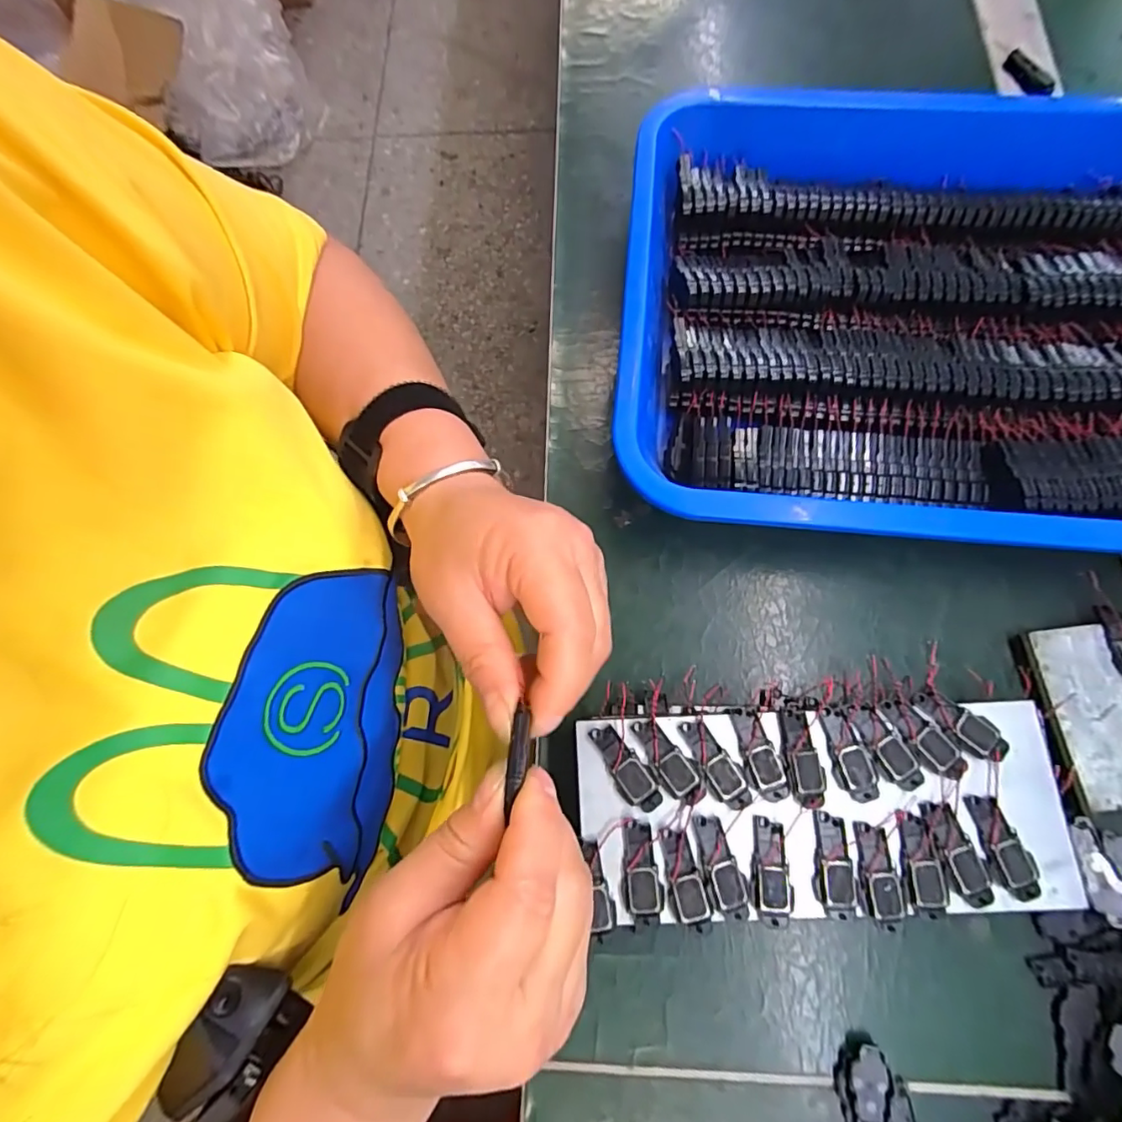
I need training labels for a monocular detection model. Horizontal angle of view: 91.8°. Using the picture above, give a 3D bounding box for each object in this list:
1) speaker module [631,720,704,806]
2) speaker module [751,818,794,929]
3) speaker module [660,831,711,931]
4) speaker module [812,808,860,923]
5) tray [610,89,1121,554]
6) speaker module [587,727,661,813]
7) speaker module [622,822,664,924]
[{"bbox_3d":[0.045,0.085,0.230,0.015,0.004,0.040,-39,77,-9],"label":"speaker module"},{"bbox_3d":[0.085,0.125,0.218,0.015,0.004,0.039,2,74,2],"label":"speaker module"},{"bbox_3d":[0.049,0.128,0.217,0.014,0.004,0.036,-17,74,-3],"label":"speaker module"},{"bbox_3d":[0.109,0.122,0.217,0.015,0.004,0.039,-2,74,1],"label":"speaker module"},{"bbox_3d":[0.217,-0.127,0.290,0.362,0.046,0.259,5,74,3],"label":"tray"},{"bbox_3d":[0.028,0.088,0.232,0.015,0.004,0.040,-38,77,-9],"label":"speaker module"},{"bbox_3d":[0.033,0.127,0.222,0.016,0.005,0.036,1,70,2],"label":"speaker module"}]

